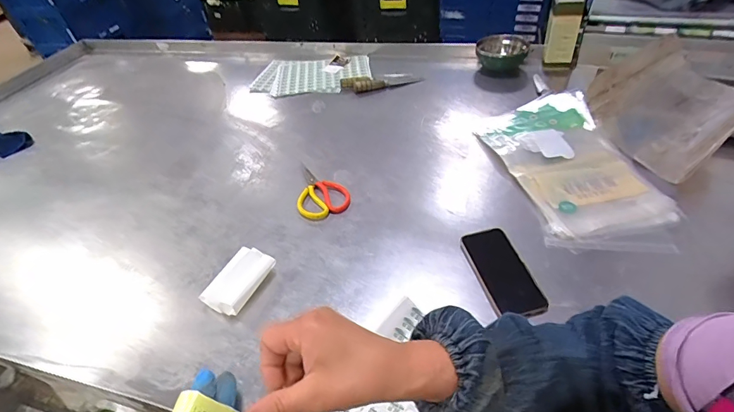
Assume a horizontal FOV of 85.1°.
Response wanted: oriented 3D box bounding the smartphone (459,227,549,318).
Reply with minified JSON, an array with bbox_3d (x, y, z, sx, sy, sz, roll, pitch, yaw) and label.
[{"bbox_3d":[0.208,0.098,0.618,0.084,0.012,0.156,-10,44,-2],"label":"smartphone"}]

